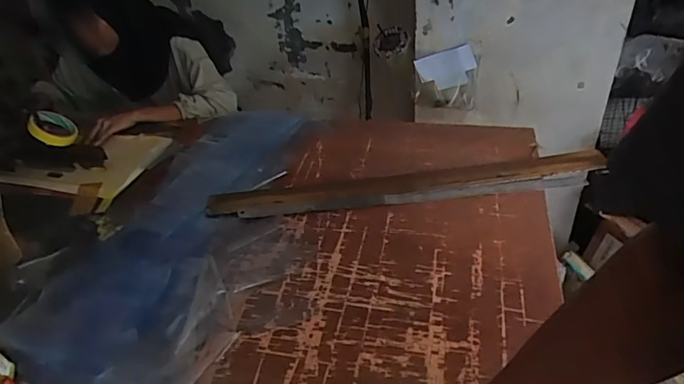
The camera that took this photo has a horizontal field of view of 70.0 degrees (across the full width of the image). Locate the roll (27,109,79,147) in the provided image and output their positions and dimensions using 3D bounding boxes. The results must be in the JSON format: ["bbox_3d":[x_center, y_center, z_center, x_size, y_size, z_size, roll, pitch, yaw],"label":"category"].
[{"bbox_3d":[-0.613,-0.134,1.038,0.091,0.034,0.091,27,32,-31],"label":"roll"}]

